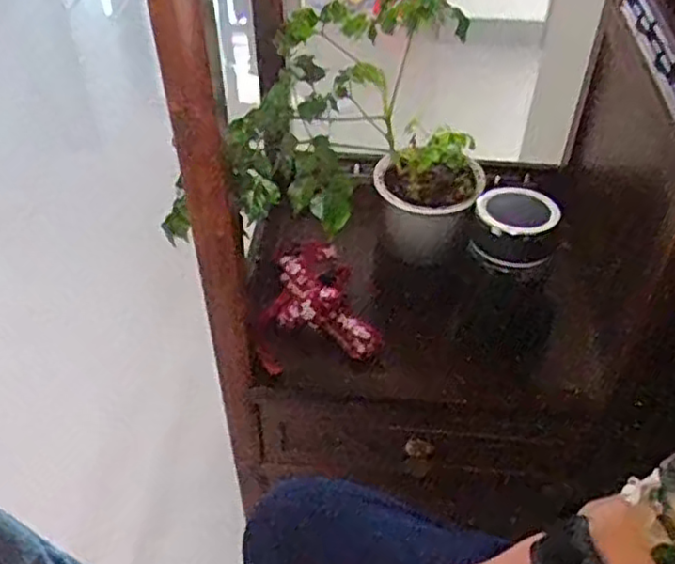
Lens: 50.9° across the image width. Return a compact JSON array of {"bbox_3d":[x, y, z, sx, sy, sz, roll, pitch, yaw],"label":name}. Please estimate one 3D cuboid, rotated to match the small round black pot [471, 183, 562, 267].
[{"bbox_3d":[0.164,-0.052,0.656,0.073,0.047,0.066,14,46,14],"label":"small round black pot"}]

